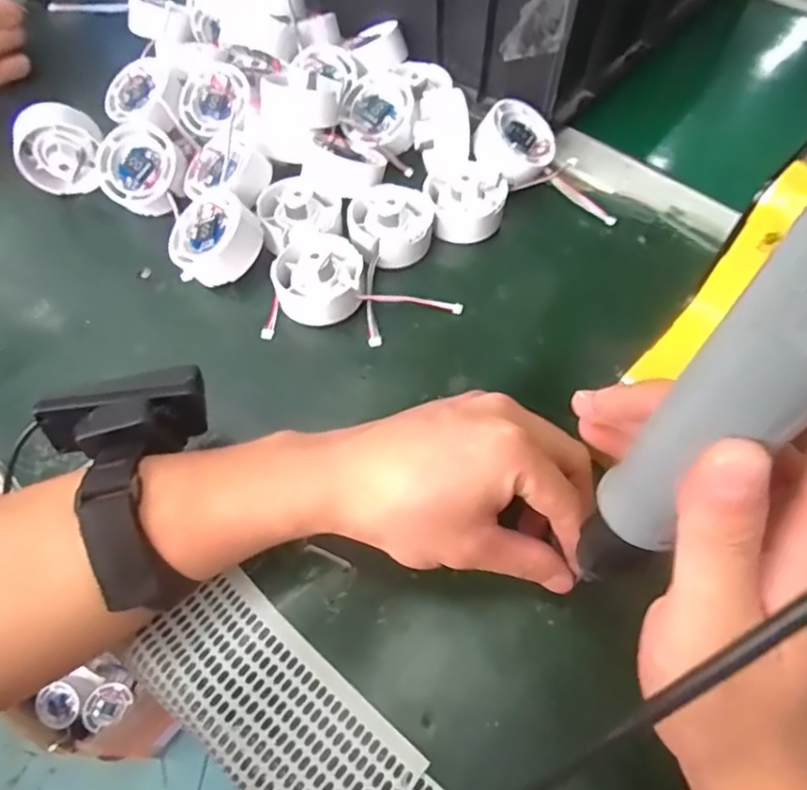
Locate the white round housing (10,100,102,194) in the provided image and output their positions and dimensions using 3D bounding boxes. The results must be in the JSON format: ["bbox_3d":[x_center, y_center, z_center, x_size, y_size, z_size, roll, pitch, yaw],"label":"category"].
[{"bbox_3d":[-0.233,-0.162,0.410,0.055,0.065,0.027,-24,63,-13],"label":"white round housing"}]

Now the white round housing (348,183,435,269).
[{"bbox_3d":[-0.008,-0.114,0.394,0.054,0.030,0.058,1,60,1],"label":"white round housing"}]

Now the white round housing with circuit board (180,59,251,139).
[{"bbox_3d":[-0.138,-0.218,0.444,0.053,0.030,0.050,2,102,10],"label":"white round housing with circuit board"}]

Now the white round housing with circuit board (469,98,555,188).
[{"bbox_3d":[0.079,-0.175,0.424,0.051,0.039,0.057,42,65,18],"label":"white round housing with circuit board"}]

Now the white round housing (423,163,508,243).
[{"bbox_3d":[0.045,-0.133,0.409,0.053,0.029,0.052,0,60,0],"label":"white round housing"}]

